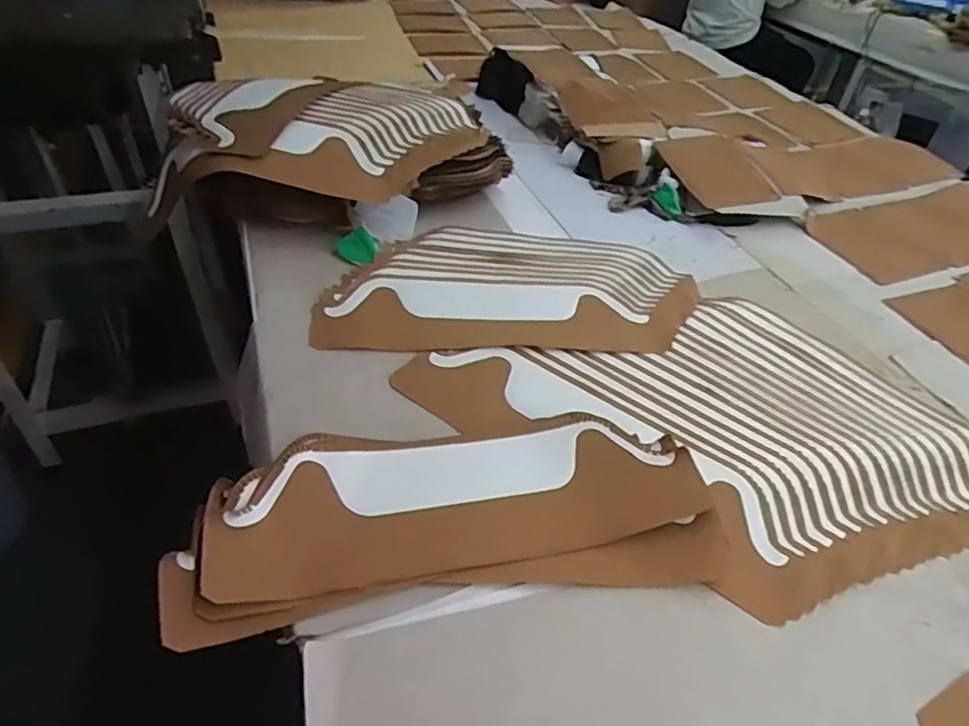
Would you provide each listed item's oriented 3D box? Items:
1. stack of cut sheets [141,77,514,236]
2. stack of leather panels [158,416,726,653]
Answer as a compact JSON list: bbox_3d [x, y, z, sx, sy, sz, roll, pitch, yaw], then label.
[{"bbox_3d":[-0.211,-0.308,0.861,0.476,0.131,0.257,-2,44,-8],"label":"stack of cut sheets"},{"bbox_3d":[-0.020,0.119,0.491,0.418,0.042,0.156,-4,44,-10],"label":"stack of leather panels"}]

